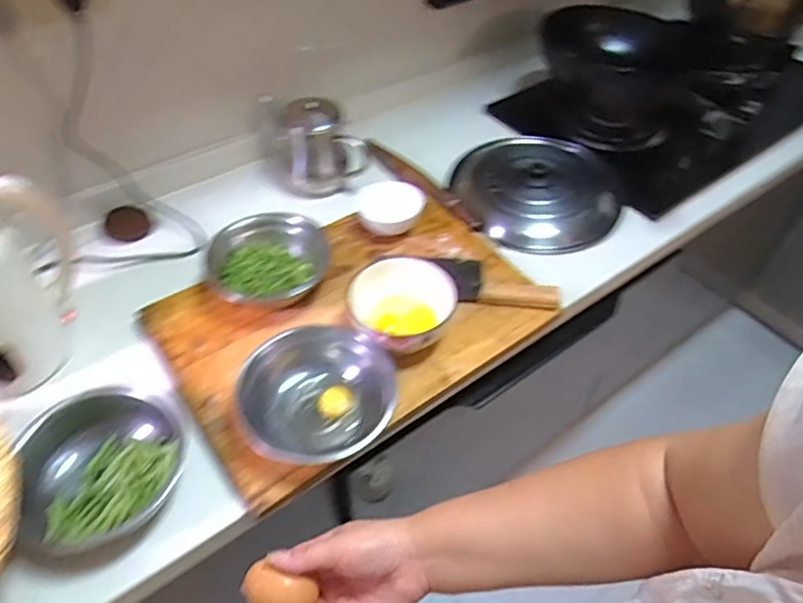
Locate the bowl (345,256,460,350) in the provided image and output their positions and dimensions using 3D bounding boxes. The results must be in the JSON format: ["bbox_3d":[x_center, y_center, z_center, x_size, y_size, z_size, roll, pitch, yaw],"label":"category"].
[{"bbox_3d":[-0.001,0.017,0.791,0.141,0.071,0.137,7,49,5],"label":"bowl"}]

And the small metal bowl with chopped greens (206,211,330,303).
[{"bbox_3d":[-0.196,-0.062,0.854,0.175,0.076,0.152,-27,55,-23],"label":"small metal bowl with chopped greens"}]

